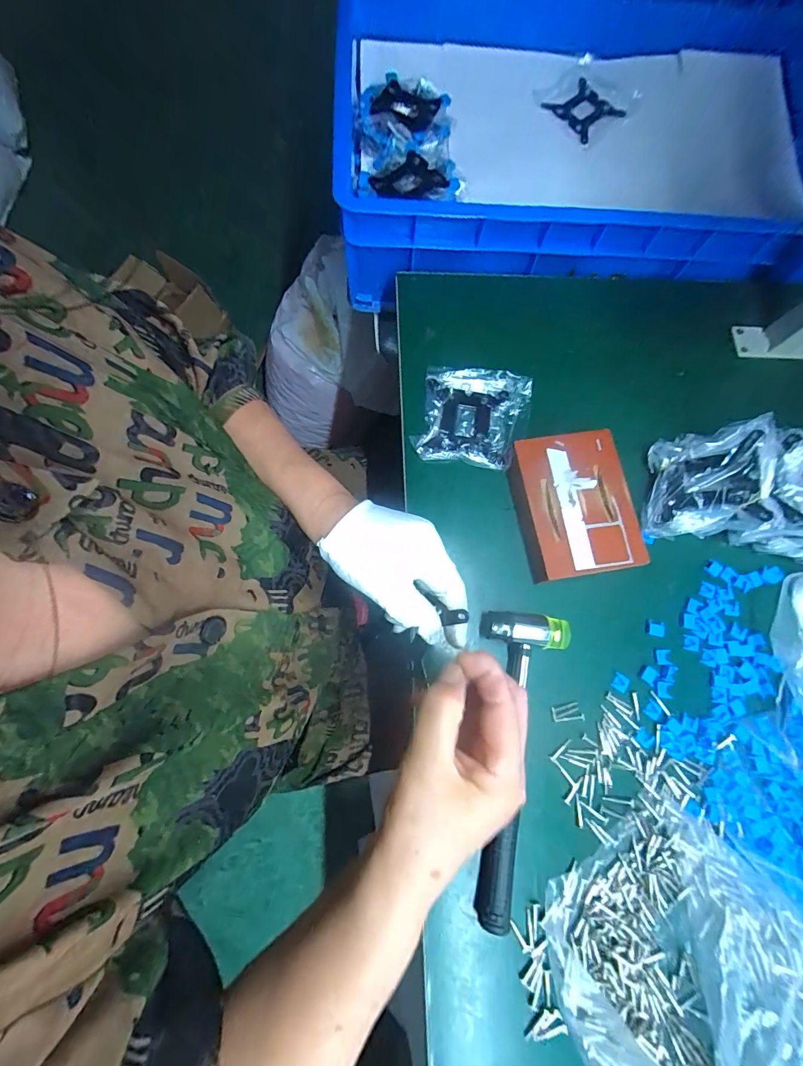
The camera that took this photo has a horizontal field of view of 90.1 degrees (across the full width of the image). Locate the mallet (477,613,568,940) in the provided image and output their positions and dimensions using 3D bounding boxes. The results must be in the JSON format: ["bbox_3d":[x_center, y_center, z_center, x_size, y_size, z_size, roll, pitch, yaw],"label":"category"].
[{"bbox_3d":[0.094,0.190,0.339,0.077,0.026,0.241,11,74,-1],"label":"mallet"}]

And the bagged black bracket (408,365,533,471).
[{"bbox_3d":[0.077,-0.122,0.421,0.113,0.012,0.105,9,74,-2],"label":"bagged black bracket"}]

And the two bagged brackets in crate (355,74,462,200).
[{"bbox_3d":[0.004,-0.459,0.481,0.114,0.039,0.193,-3,75,-5],"label":"two bagged brackets in crate"}]

